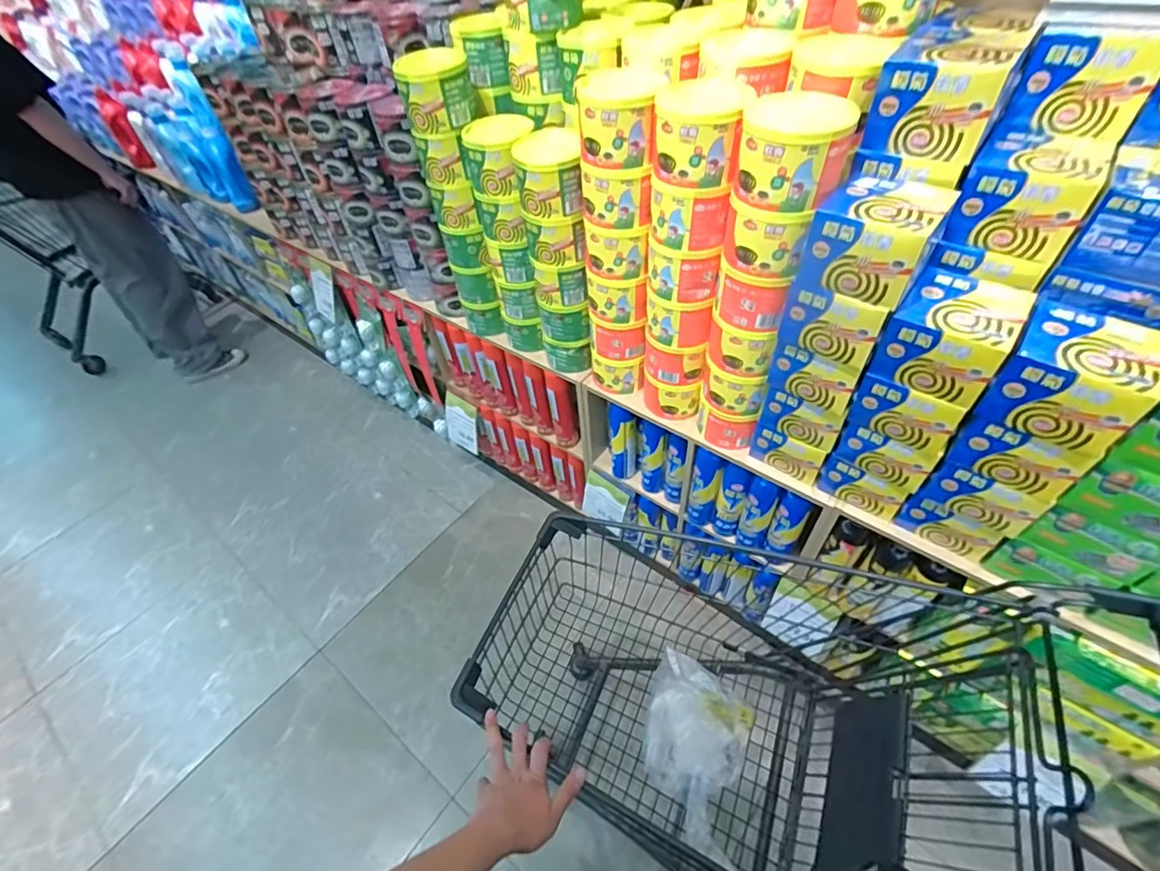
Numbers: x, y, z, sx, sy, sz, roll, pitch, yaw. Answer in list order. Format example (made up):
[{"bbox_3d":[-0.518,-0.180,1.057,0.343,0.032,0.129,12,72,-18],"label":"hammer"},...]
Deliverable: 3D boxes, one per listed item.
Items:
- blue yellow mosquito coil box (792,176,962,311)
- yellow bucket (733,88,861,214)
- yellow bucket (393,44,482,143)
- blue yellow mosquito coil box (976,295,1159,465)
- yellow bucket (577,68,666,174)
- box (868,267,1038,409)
[{"bbox_3d":[0.395,-0.268,0.696,0.142,0.109,0.143,29,56,29],"label":"blue yellow mosquito coil box"},{"bbox_3d":[0.284,-0.382,0.694,0.132,0.110,0.132,9,48,14],"label":"yellow bucket"},{"bbox_3d":[-0.280,-0.678,1.019,0.142,0.127,0.145,-10,47,-3],"label":"yellow bucket"},{"bbox_3d":[0.628,-0.075,0.658,0.141,0.120,0.154,30,56,29],"label":"blue yellow mosquito coil box"},{"bbox_3d":[0.066,-0.508,0.835,0.123,0.111,0.134,5,48,11],"label":"yellow bucket"},{"bbox_3d":[0.516,-0.141,0.720,0.136,0.109,0.141,28,55,28],"label":"box"}]

